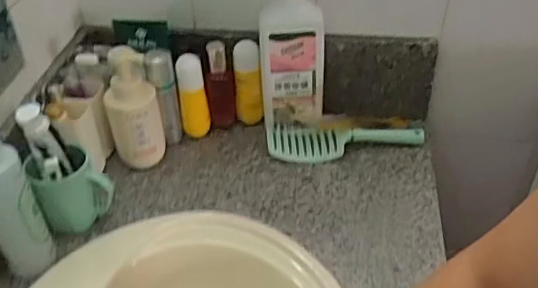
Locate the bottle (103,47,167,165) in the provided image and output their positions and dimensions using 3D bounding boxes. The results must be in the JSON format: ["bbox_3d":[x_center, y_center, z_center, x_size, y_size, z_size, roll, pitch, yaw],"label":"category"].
[{"bbox_3d":[-0.202,-0.045,0.861,0.075,0.203,0.076,-10,40,-11],"label":"bottle"}]

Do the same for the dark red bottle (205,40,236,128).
[{"bbox_3d":[-0.079,-0.089,0.937,0.046,0.161,0.031,-3,39,-4],"label":"dark red bottle"}]

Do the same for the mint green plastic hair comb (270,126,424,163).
[{"bbox_3d":[0.124,-0.006,0.935,0.252,0.035,0.068,-5,40,-6],"label":"mint green plastic hair comb"}]

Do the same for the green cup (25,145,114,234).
[{"bbox_3d":[-0.277,0.058,0.799,0.096,0.110,0.077,-20,43,-23],"label":"green cup"}]

